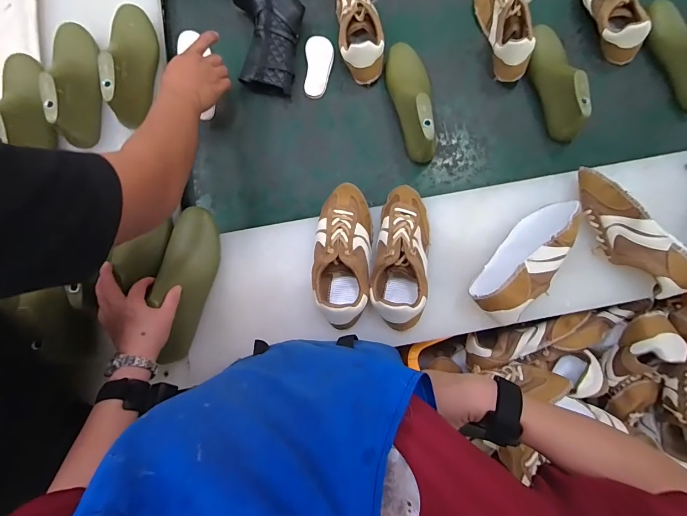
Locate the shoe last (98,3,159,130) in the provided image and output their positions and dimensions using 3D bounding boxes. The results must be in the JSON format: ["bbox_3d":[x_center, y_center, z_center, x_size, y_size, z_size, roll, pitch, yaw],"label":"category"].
[{"bbox_3d":[-0.389,-0.366,0.637,0.076,0.086,0.250,-12,79,-1],"label":"shoe last"}]

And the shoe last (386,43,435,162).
[{"bbox_3d":[0.136,-0.305,0.672,0.067,0.088,0.238,-13,79,-2],"label":"shoe last"}]

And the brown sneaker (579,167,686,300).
[{"bbox_3d":[0.461,-0.040,0.565,0.071,0.067,0.241,-40,81,-7],"label":"brown sneaker"}]

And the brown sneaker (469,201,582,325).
[{"bbox_3d":[0.294,-0.002,0.554,0.085,0.091,0.240,42,82,8],"label":"brown sneaker"}]

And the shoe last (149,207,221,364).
[{"bbox_3d":[-0.252,0.036,0.551,0.075,0.076,0.245,3,78,2],"label":"shoe last"}]

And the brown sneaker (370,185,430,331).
[{"bbox_3d":[0.095,-0.011,0.564,0.088,0.075,0.241,10,79,3],"label":"brown sneaker"}]

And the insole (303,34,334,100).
[{"bbox_3d":[-0.051,-0.400,0.734,0.058,0.012,0.137,2,86,3],"label":"insole"}]

